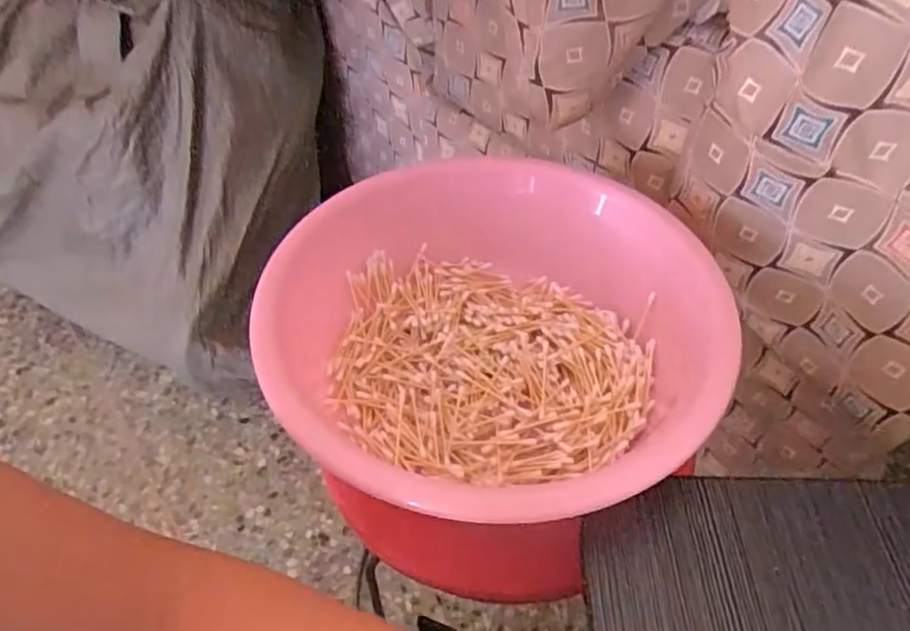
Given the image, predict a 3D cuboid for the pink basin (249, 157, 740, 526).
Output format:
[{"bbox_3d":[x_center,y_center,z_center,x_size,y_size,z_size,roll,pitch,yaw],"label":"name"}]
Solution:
[{"bbox_3d":[0.026,0.016,0.494,0.329,0.097,0.334,-1,48,1],"label":"pink basin"}]

